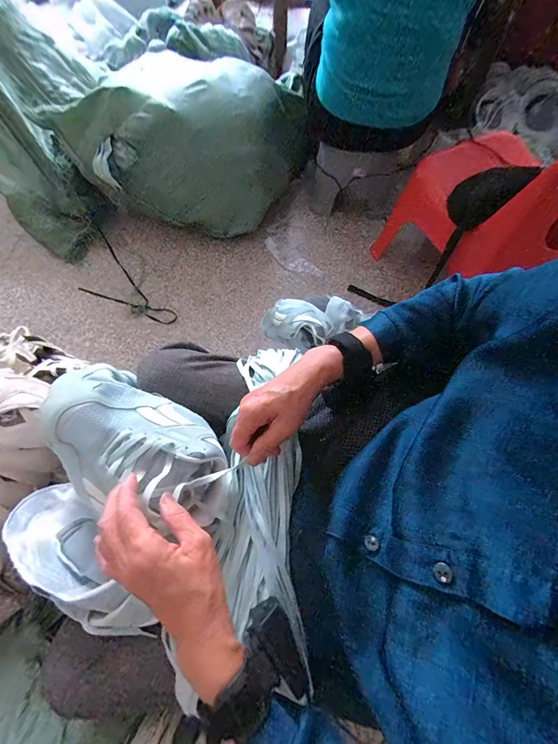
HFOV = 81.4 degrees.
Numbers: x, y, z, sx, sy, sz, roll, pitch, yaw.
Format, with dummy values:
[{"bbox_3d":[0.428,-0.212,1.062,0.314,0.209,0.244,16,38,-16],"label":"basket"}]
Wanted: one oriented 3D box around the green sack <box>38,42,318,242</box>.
[{"bbox_3d":[-0.268,-0.723,1.043,0.707,0.338,0.369,6,68,3],"label":"green sack"}]

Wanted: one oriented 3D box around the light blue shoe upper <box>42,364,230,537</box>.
[{"bbox_3d":[-0.182,0.087,0.397,0.242,0.099,0.137,30,71,12],"label":"light blue shoe upper"}]

